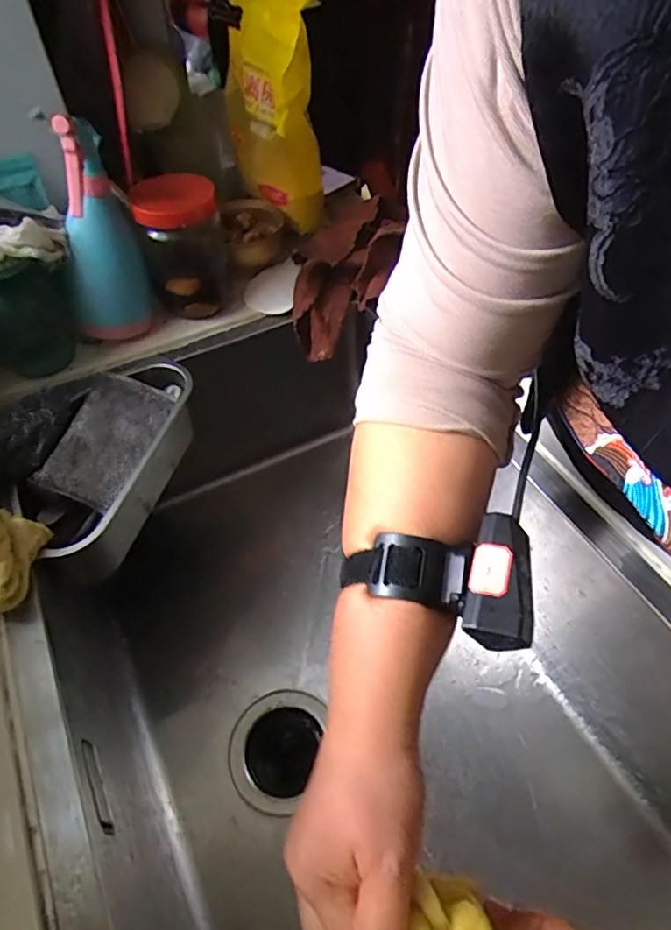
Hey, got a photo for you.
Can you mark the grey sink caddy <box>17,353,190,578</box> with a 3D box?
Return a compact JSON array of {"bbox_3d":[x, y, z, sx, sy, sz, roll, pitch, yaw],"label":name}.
[{"bbox_3d":[-0.210,-0.004,0.531,0.098,0.083,0.230,12,53,9],"label":"grey sink caddy"}]

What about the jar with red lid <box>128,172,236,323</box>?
[{"bbox_3d":[-0.153,-0.217,0.578,0.075,0.133,0.087,8,52,7],"label":"jar with red lid"}]

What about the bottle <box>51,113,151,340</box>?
[{"bbox_3d":[-0.229,-0.214,0.529,0.076,0.202,0.065,-21,55,-15],"label":"bottle"}]

